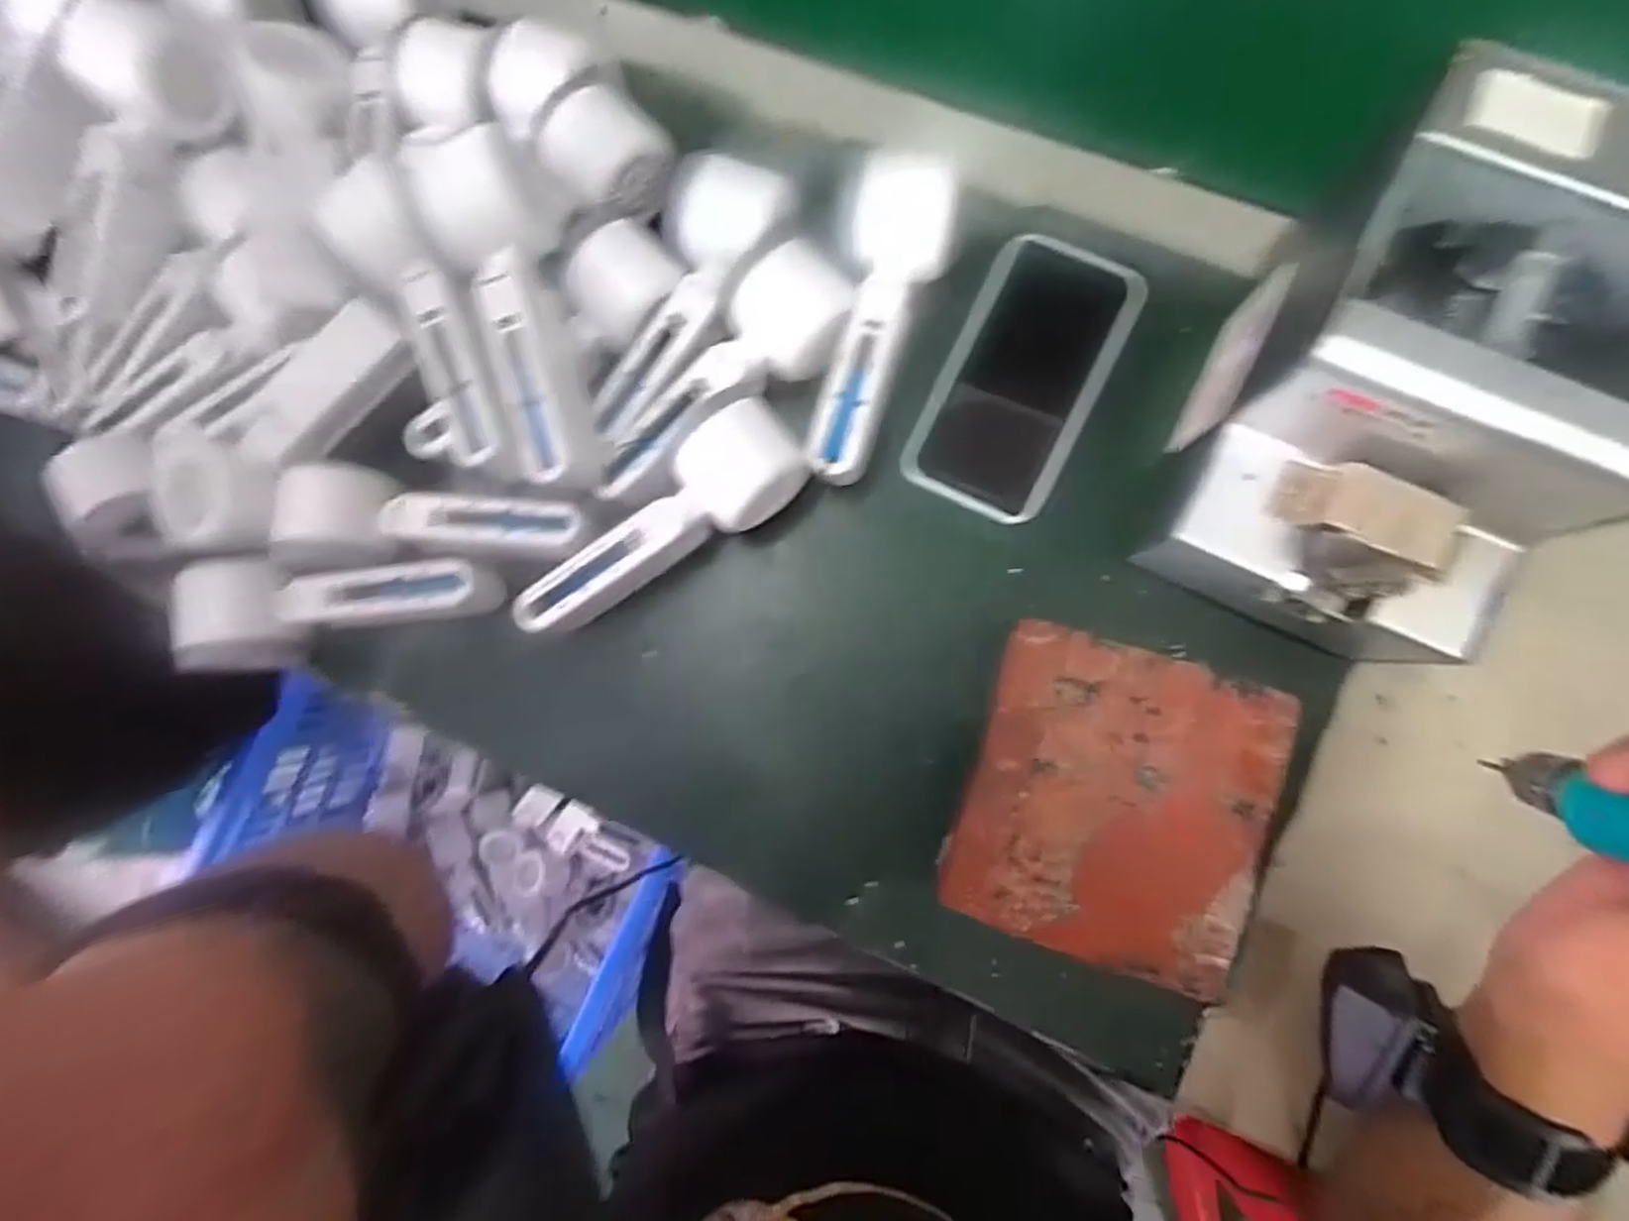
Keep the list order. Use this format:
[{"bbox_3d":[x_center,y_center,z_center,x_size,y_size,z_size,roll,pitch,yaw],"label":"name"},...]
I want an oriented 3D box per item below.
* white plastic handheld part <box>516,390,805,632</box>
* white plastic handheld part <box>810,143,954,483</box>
[{"bbox_3d":[-0.084,-0.045,0.392,0.168,0.042,0.056,-33,82,2],"label":"white plastic handheld part"},{"bbox_3d":[0.034,-0.145,0.384,0.055,0.056,0.159,10,86,7],"label":"white plastic handheld part"}]

